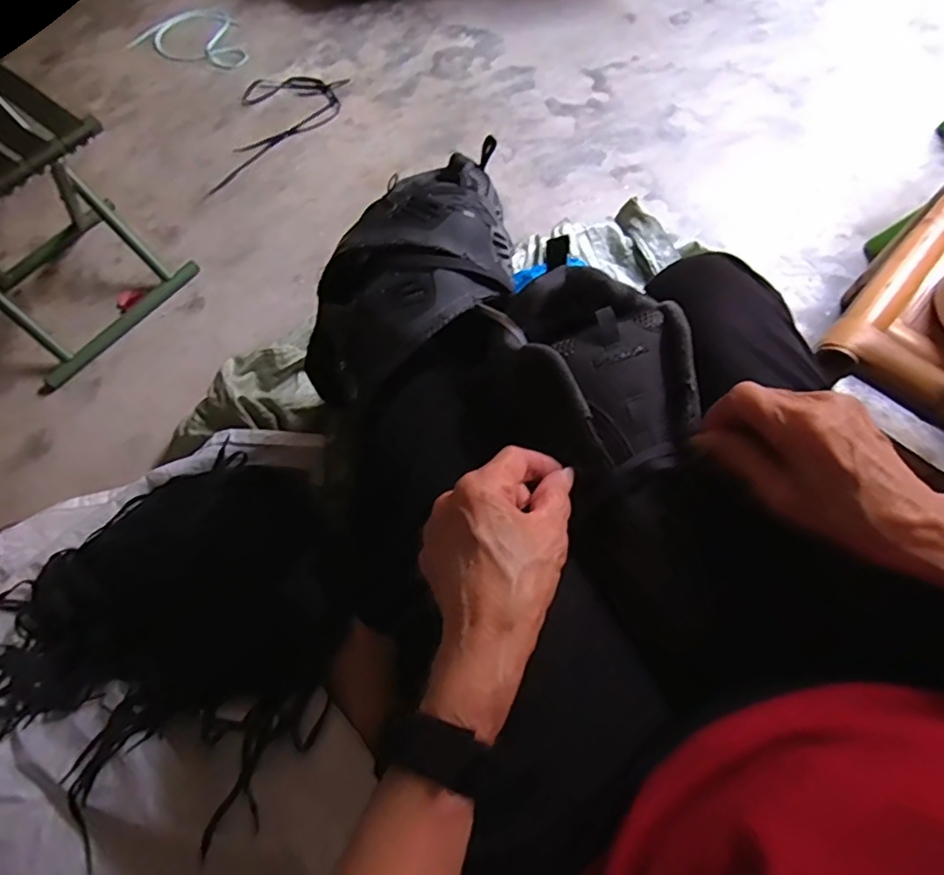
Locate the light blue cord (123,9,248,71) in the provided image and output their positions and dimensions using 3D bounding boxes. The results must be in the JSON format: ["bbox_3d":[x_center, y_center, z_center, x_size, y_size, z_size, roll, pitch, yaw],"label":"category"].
[{"bbox_3d":[-0.613,-0.901,1.322,0.292,0.026,0.174,28,69,15],"label":"light blue cord"}]

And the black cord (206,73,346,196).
[{"bbox_3d":[-0.384,-0.619,1.205,0.218,0.027,0.310,2,65,4],"label":"black cord"}]

